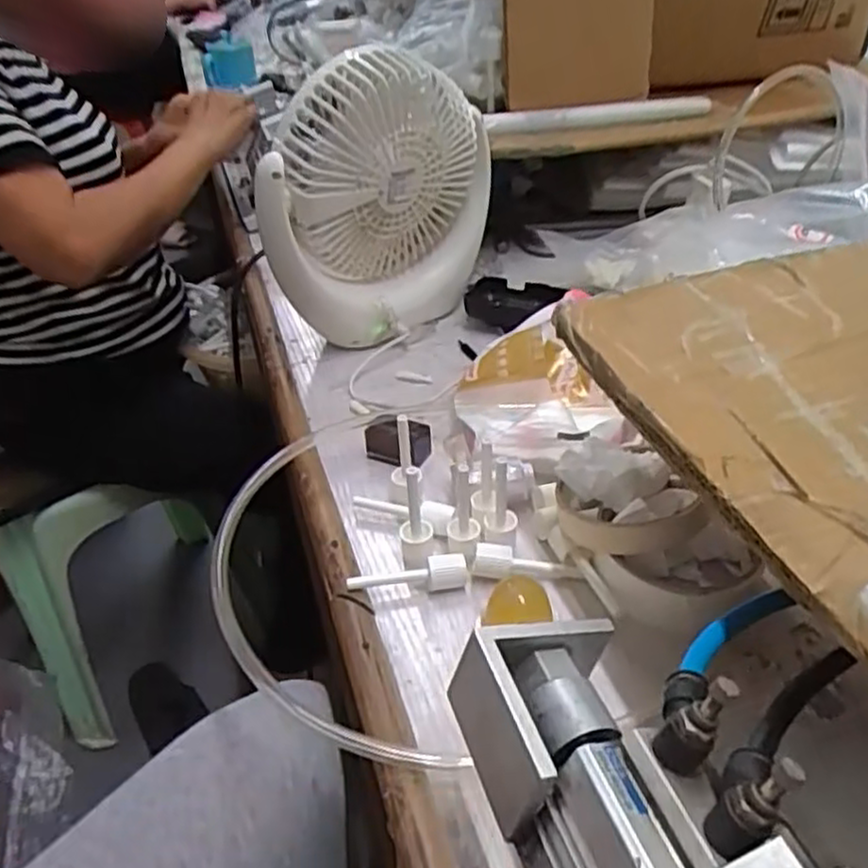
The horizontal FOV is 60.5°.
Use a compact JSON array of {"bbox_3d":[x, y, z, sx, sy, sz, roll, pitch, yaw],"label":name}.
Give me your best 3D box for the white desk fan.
[{"bbox_3d":[-0.042,-0.181,0.597,0.185,0.207,0.075,-33,43,-31],"label":"white desk fan"}]

